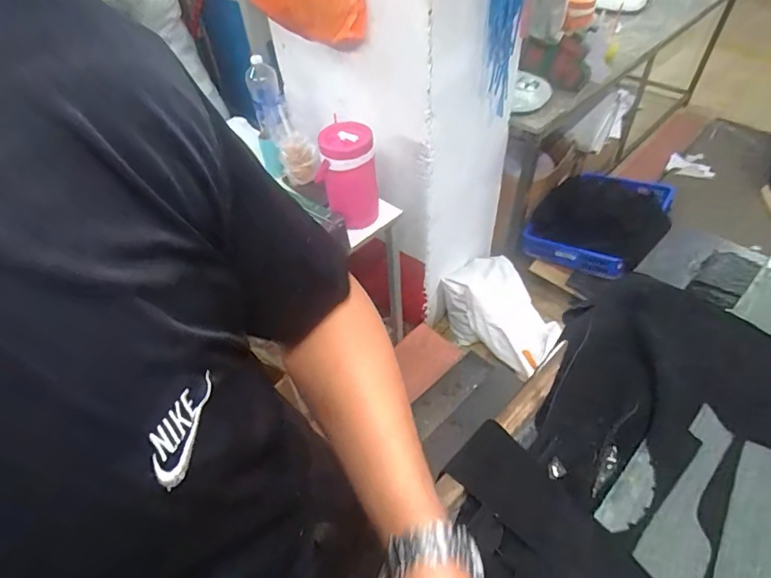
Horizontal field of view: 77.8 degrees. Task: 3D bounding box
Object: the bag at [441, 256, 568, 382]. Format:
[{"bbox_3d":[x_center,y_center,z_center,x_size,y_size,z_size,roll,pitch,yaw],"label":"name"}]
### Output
[{"bbox_3d":[0.458,0.091,1.919,0.282,0.276,0.449,-35,54,-25],"label":"bag"}]

